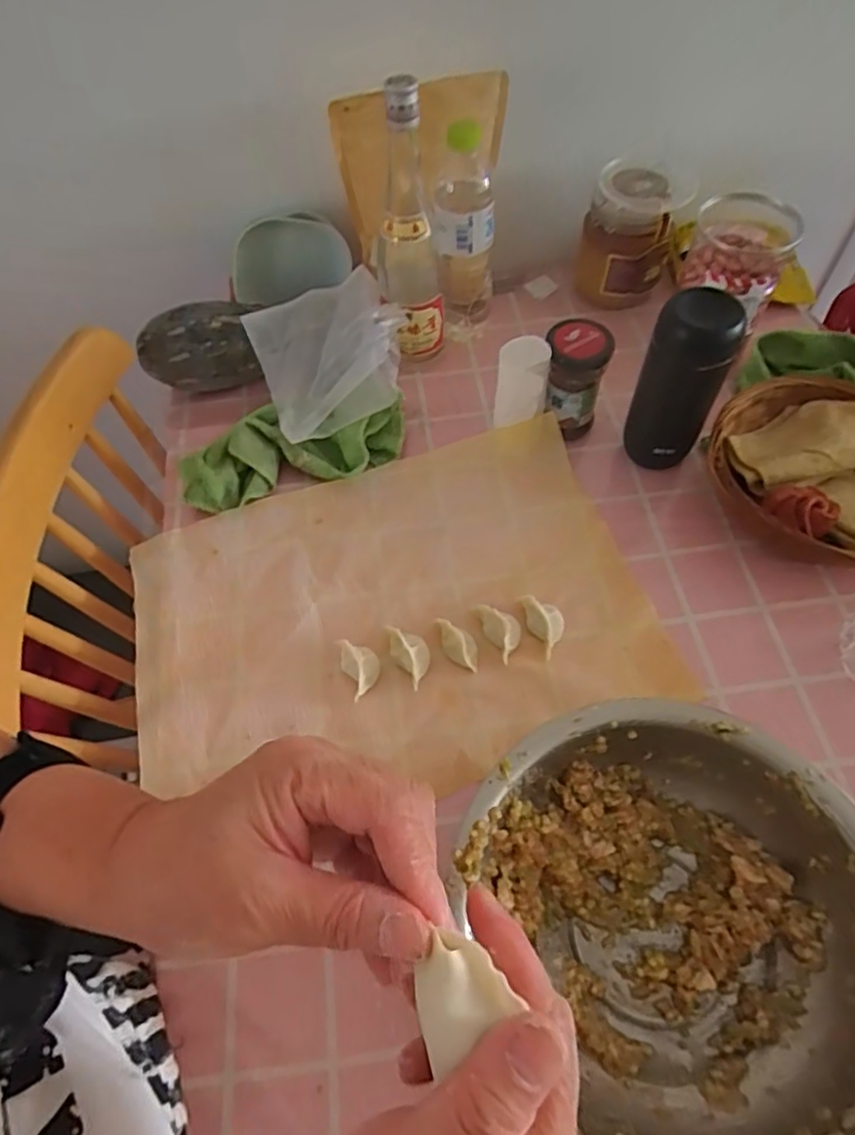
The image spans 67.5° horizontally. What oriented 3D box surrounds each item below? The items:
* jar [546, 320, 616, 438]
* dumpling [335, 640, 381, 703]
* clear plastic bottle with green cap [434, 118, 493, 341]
[{"bbox_3d":[0.149,-0.187,0.655,0.058,0.115,0.056,-2,60,3],"label":"jar"},{"bbox_3d":[-0.057,0.084,0.550,0.031,0.028,0.050,-20,60,-8],"label":"dumpling"},{"bbox_3d":[0.038,-0.357,0.701,0.064,0.223,0.081,-2,59,2],"label":"clear plastic bottle with green cap"}]

